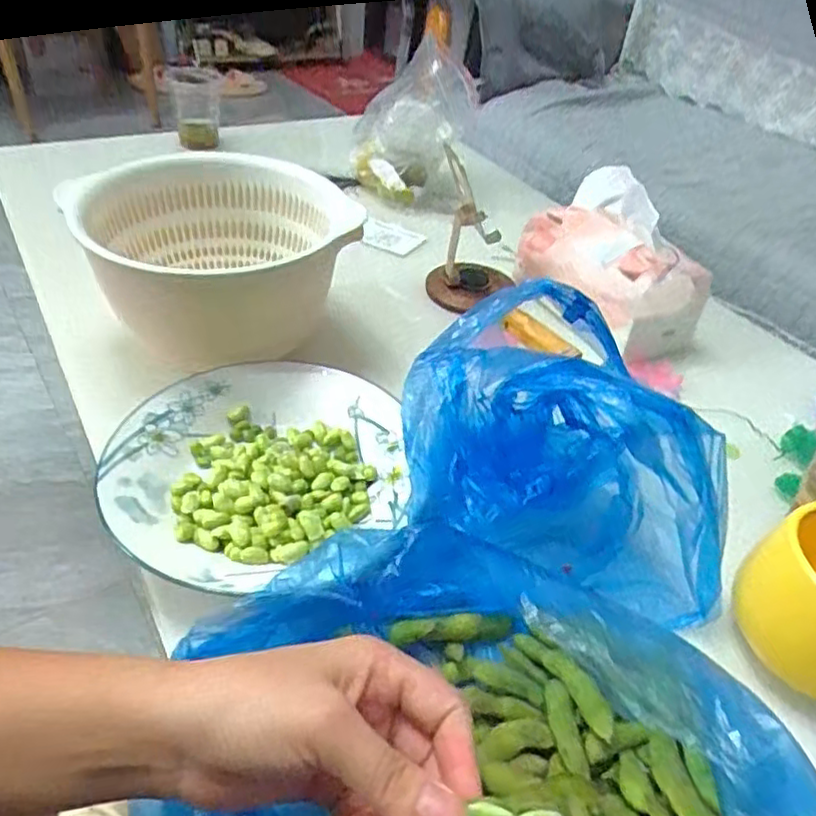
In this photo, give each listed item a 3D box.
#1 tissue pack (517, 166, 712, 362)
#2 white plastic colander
[{"bbox_3d":[0.187,-0.137,0.595,0.091,0.100,0.175,-18,59,-27],"label":"tissue pack"},{"bbox_3d":[-0.151,-0.119,0.532,0.193,0.115,0.216,-5,42,-15],"label":"white plastic colander"}]

